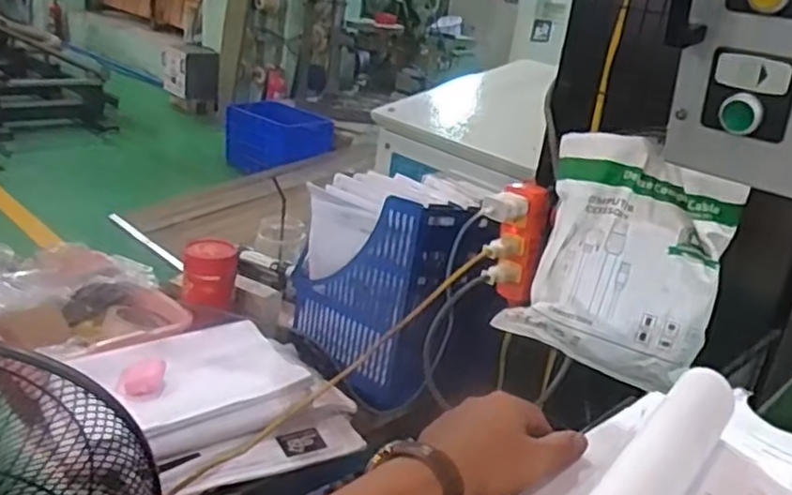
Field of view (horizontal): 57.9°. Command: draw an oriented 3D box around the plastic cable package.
[{"bbox_3d":[0.251,0.012,0.778,0.200,0.244,0.045,20,-2,12],"label":"plastic cable package"}]

